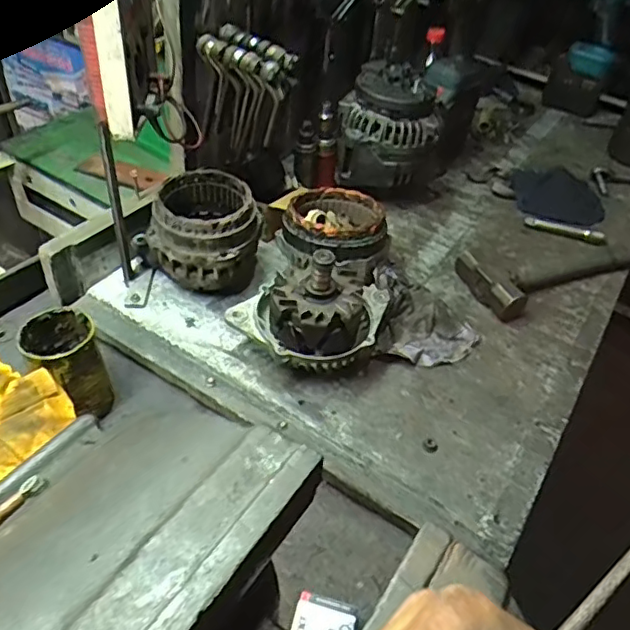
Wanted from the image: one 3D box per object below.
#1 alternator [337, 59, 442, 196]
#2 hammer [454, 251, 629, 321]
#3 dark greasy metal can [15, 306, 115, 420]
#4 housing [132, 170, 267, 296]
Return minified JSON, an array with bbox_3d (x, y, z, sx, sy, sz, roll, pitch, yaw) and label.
[{"bbox_3d":[0.110,-0.292,0.902,0.146,0.152,0.140,5,43,-3],"label":"alternator"},{"bbox_3d":[0.325,-0.061,0.835,0.242,0.040,0.106,-14,47,-22],"label":"hammer"},{"bbox_3d":[-0.265,0.057,0.629,0.067,0.112,0.078,-25,52,-30],"label":"dark greasy metal can"},{"bbox_3d":[-0.140,-0.096,0.750,0.134,0.127,0.132,-23,51,-29],"label":"housing"}]

